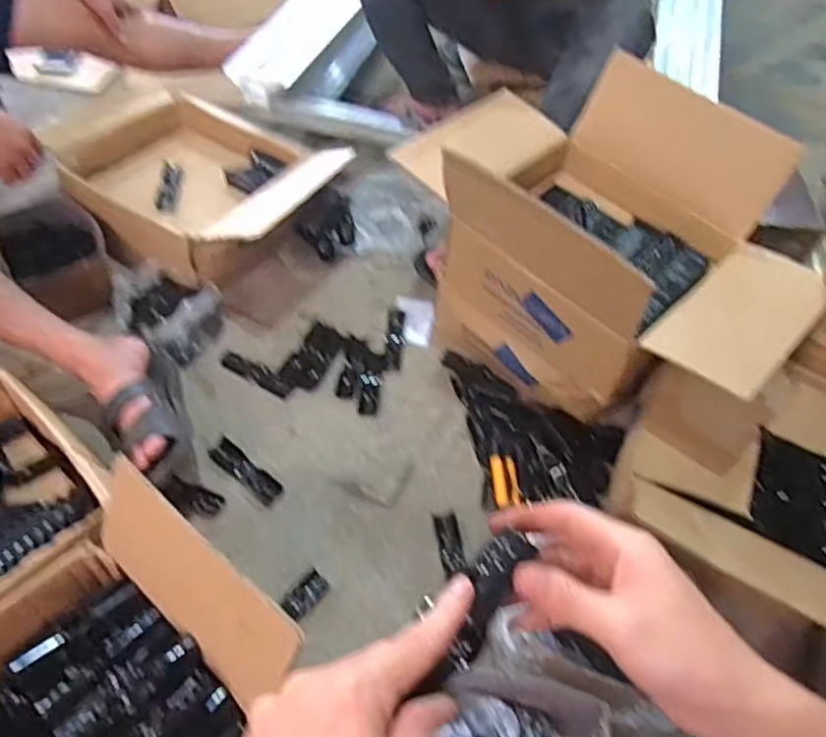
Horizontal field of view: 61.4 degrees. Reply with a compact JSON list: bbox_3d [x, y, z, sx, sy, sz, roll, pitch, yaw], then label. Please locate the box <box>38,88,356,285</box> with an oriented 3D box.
[{"bbox_3d":[-0.384,-0.339,1.204,0.347,0.174,0.512,-36,62,-29],"label":"box"}]

